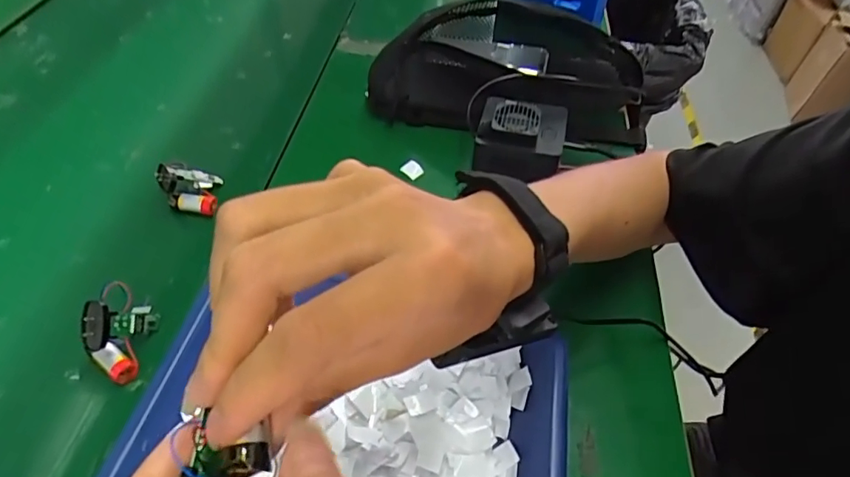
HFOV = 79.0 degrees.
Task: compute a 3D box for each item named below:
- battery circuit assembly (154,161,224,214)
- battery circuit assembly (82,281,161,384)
[{"bbox_3d":[-0.208,-0.048,0.458,0.048,0.032,0.044,2,51,-3],"label":"battery circuit assembly"},{"bbox_3d":[-0.211,0.064,0.353,0.029,0.046,0.051,7,50,1],"label":"battery circuit assembly"}]

